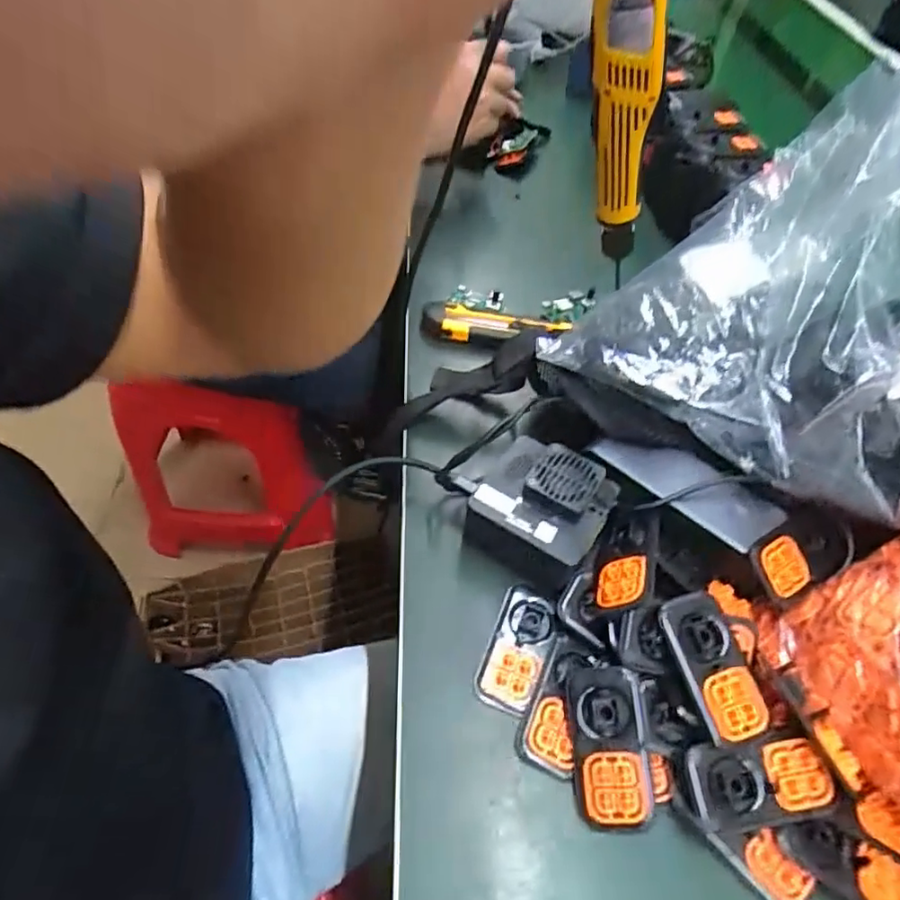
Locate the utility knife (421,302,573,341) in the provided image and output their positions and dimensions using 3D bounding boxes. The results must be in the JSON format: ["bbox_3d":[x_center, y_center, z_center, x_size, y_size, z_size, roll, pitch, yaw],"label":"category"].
[{"bbox_3d":[0.042,-0.112,0.531,0.129,0.025,0.043,8,51,1],"label":"utility knife"}]

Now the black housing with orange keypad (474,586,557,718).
[{"bbox_3d":[0.041,0.120,0.358,0.036,0.009,0.072,21,53,11],"label":"black housing with orange keypad"}]

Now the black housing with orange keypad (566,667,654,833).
[{"bbox_3d":[0.085,0.158,0.316,0.039,0.010,0.076,-10,62,12],"label":"black housing with orange keypad"}]

